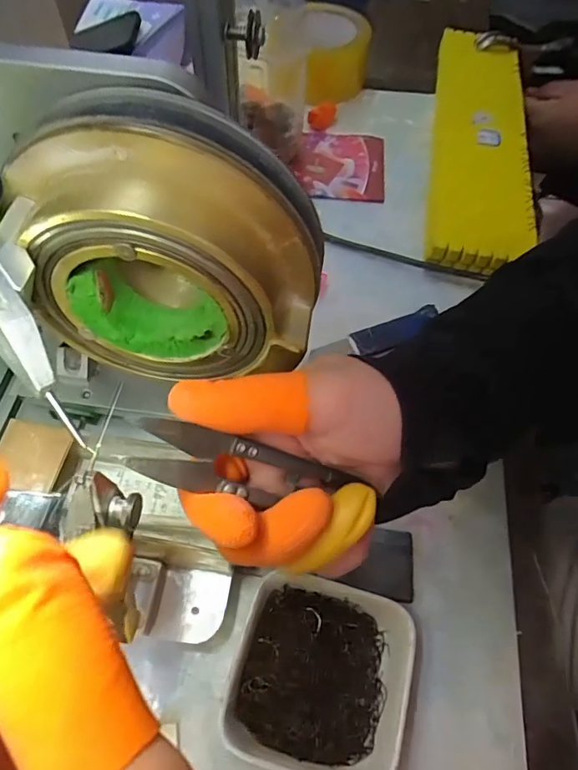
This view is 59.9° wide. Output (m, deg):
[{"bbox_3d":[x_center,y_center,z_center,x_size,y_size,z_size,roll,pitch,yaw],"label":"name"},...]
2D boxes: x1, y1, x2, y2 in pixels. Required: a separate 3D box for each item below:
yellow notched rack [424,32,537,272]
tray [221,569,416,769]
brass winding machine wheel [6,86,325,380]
[{"bbox_3d":[0.174,-0.225,0.456,0.080,0.024,0.307,11,60,4],"label":"yellow notched rack"},{"bbox_3d":[0.016,0.140,0.242,0.083,0.032,0.080,17,60,7],"label":"tray"},{"bbox_3d":[-0.041,-0.048,0.186,0.102,0.093,0.042,8,59,2],"label":"brass winding machine wheel"}]

